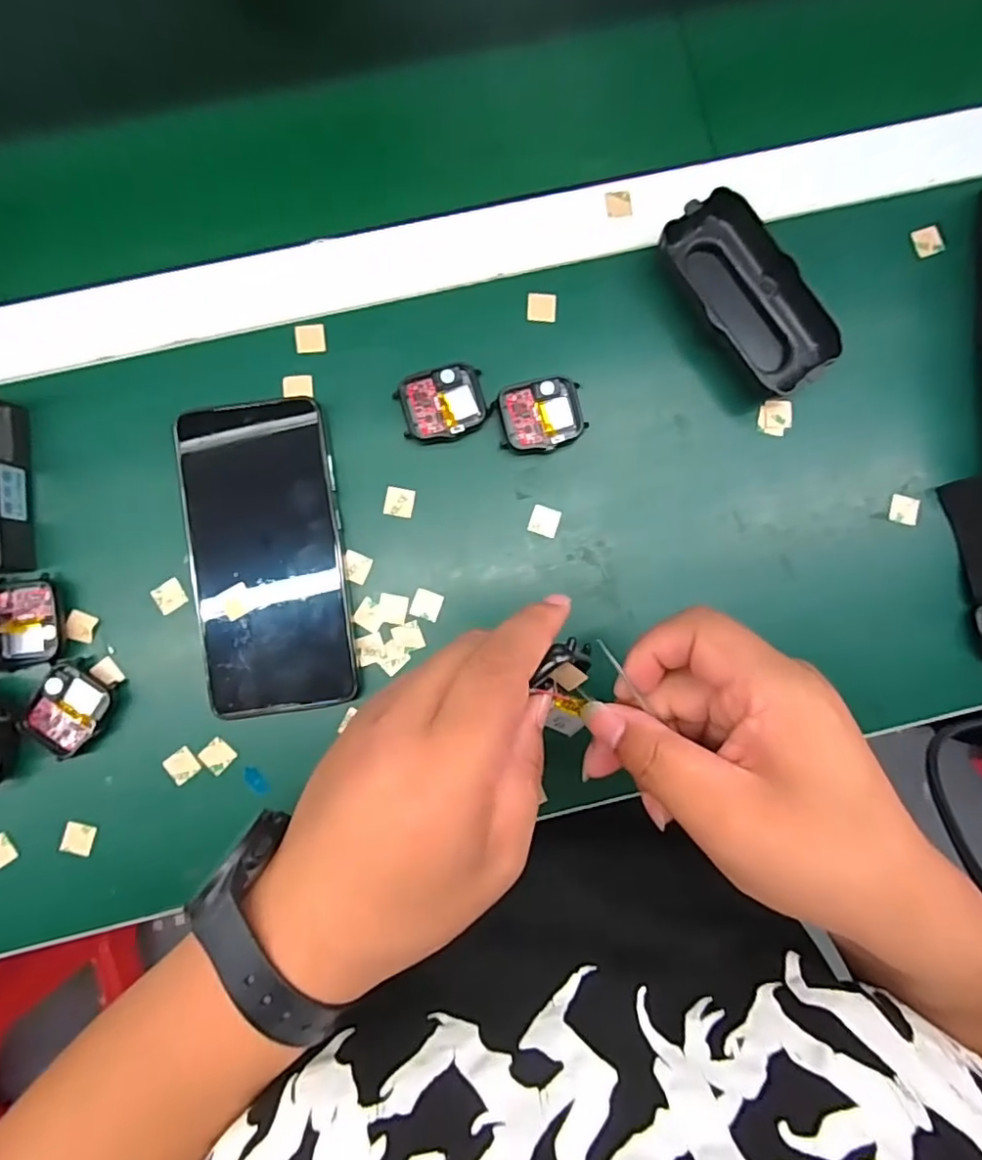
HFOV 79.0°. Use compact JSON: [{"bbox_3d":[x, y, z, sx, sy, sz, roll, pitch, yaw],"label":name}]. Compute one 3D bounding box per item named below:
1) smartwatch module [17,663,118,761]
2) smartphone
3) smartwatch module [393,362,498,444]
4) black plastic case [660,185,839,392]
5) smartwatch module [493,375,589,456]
[{"bbox_3d":[-0.221,0.070,0.316,0.036,0.013,0.043,26,86,0],"label":"smartwatch module"},{"bbox_3d":[-0.119,-0.012,0.319,0.077,0.016,0.161,-7,87,-2],"label":"smartphone"},{"bbox_3d":[-0.025,-0.096,0.327,0.048,0.007,0.038,-15,87,-3],"label":"smartwatch module"},{"bbox_3d":[0.145,-0.158,0.328,0.045,0.027,0.110,-40,89,-4],"label":"black plastic case"},{"bbox_3d":[0.027,-0.090,0.328,0.046,0.010,0.037,-11,87,-3],"label":"smartwatch module"}]

